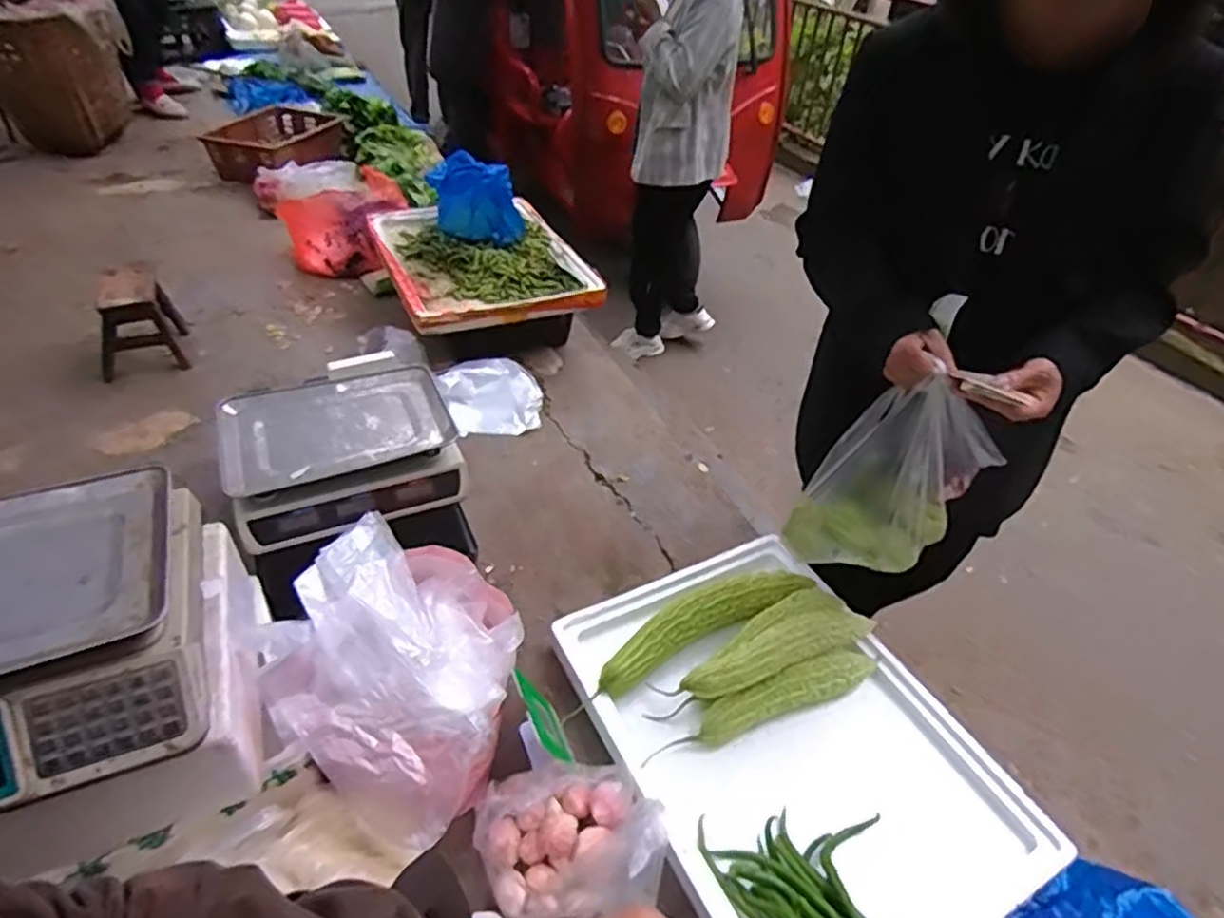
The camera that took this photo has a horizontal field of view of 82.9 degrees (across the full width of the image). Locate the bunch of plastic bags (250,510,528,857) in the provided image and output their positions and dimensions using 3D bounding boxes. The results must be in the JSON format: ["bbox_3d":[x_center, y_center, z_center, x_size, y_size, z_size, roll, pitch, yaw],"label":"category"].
[{"bbox_3d":[-0.259,0.239,0.855,0.320,0.128,0.296,22,44,20],"label":"bunch of plastic bags"}]

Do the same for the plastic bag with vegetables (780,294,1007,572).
[{"bbox_3d":[0.364,-0.009,0.885,0.204,0.316,0.145,-19,46,-24],"label":"plastic bag with vegetables"}]

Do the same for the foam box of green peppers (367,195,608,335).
[{"bbox_3d":[-0.332,-0.511,1.740,0.454,0.101,0.633,-16,45,-21],"label":"foam box of green peppers"}]

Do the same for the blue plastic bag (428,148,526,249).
[{"bbox_3d":[-0.346,-0.634,1.687,0.243,0.181,0.118,17,43,14],"label":"blue plastic bag"}]

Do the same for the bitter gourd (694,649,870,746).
[{"bbox_3d":[0.254,0.336,0.992,0.292,0.055,0.056,-10,43,-16],"label":"bitter gourd"}]

